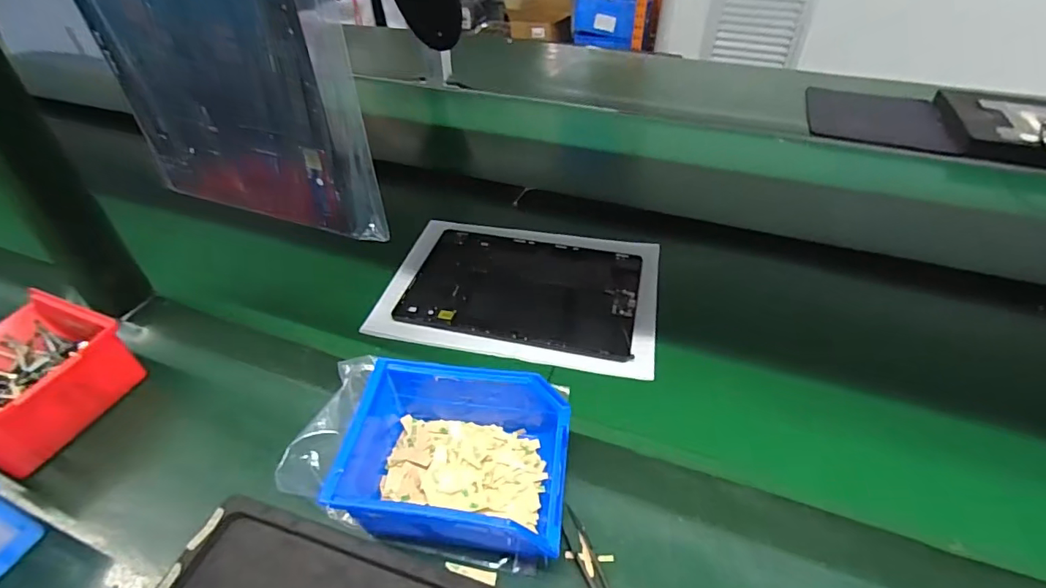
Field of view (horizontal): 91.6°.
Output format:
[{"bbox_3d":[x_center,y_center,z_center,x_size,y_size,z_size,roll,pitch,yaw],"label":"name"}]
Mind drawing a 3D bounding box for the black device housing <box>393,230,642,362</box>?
[{"bbox_3d":[0.002,-0.008,0.540,0.235,0.015,0.158,9,39,10],"label":"black device housing"}]

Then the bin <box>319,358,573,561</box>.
[{"bbox_3d":[-0.040,0.111,0.351,0.141,0.075,0.119,2,41,5],"label":"bin"}]

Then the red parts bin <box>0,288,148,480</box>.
[{"bbox_3d":[-0.423,0.066,0.425,0.169,0.067,0.125,17,44,20],"label":"red parts bin"}]

